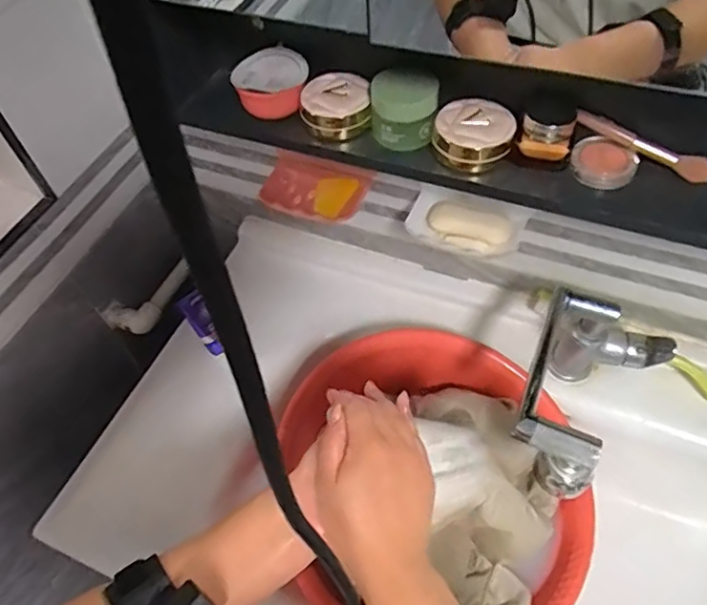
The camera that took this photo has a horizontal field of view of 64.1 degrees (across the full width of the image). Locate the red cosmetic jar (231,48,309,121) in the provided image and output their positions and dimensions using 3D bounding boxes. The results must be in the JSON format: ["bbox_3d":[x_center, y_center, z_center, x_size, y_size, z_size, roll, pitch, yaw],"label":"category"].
[{"bbox_3d":[-0.086,-0.236,0.602,0.075,0.039,0.074,-2,54,3],"label":"red cosmetic jar"}]

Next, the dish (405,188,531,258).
[{"bbox_3d":[0.133,-0.092,0.672,0.133,0.028,0.075,14,56,14],"label":"dish"}]

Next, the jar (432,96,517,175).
[{"bbox_3d":[0.114,-0.164,0.546,0.072,0.041,0.067,-2,54,3],"label":"jar"}]

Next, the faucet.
[{"bbox_3d":[0.238,0.100,0.618,0.123,0.200,0.245,31,62,23],"label":"faucet"}]

